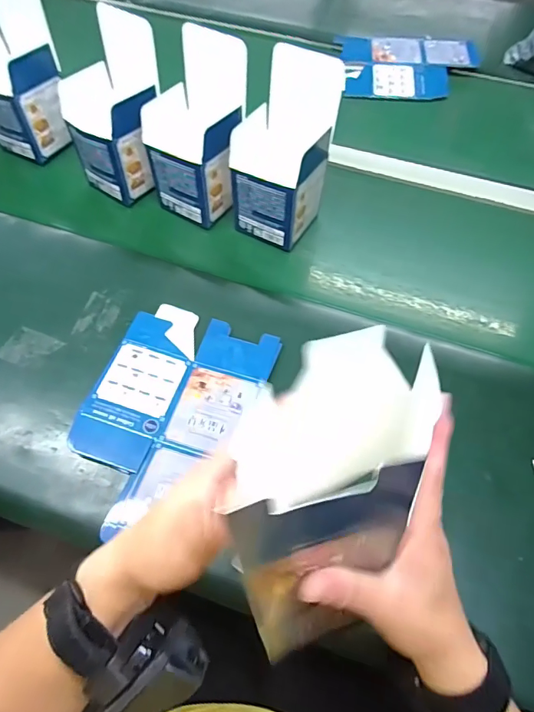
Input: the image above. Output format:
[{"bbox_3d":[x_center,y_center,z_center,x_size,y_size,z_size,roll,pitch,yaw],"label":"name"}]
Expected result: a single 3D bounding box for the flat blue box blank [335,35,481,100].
[{"bbox_3d":[0.238,-0.481,0.722,0.223,0.011,0.148,1,69,1],"label":"flat blue box blank"}]

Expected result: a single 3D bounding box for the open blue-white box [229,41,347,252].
[{"bbox_3d":[0.017,-0.227,0.500,0.098,0.167,0.115,25,70,12],"label":"open blue-white box"}]

